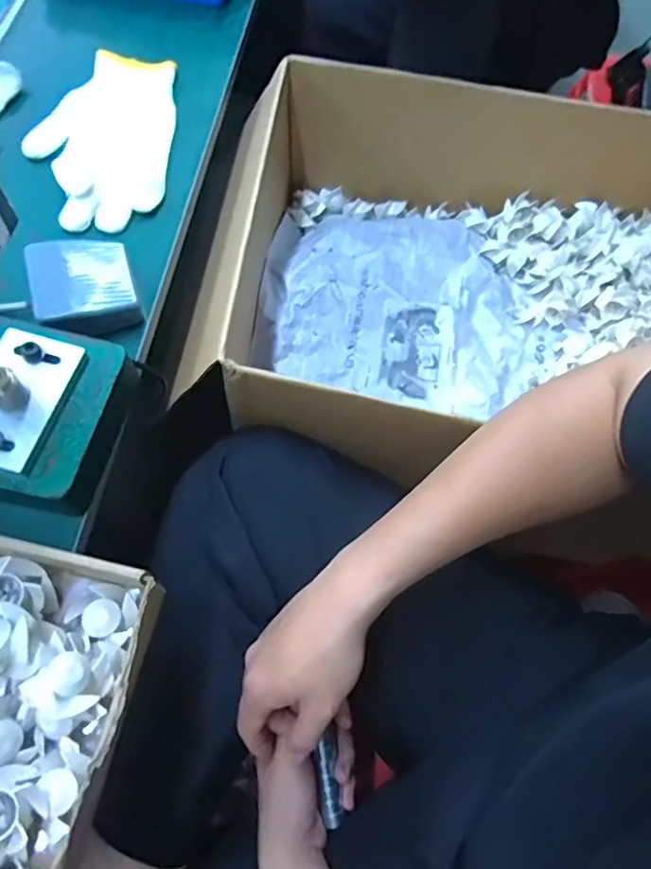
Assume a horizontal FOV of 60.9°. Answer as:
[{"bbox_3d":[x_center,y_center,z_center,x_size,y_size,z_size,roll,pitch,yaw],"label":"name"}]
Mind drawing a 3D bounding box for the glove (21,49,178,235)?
[{"bbox_3d":[-0.222,-0.296,0.549,0.135,0.015,0.223,0,67,-3],"label":"glove"}]

